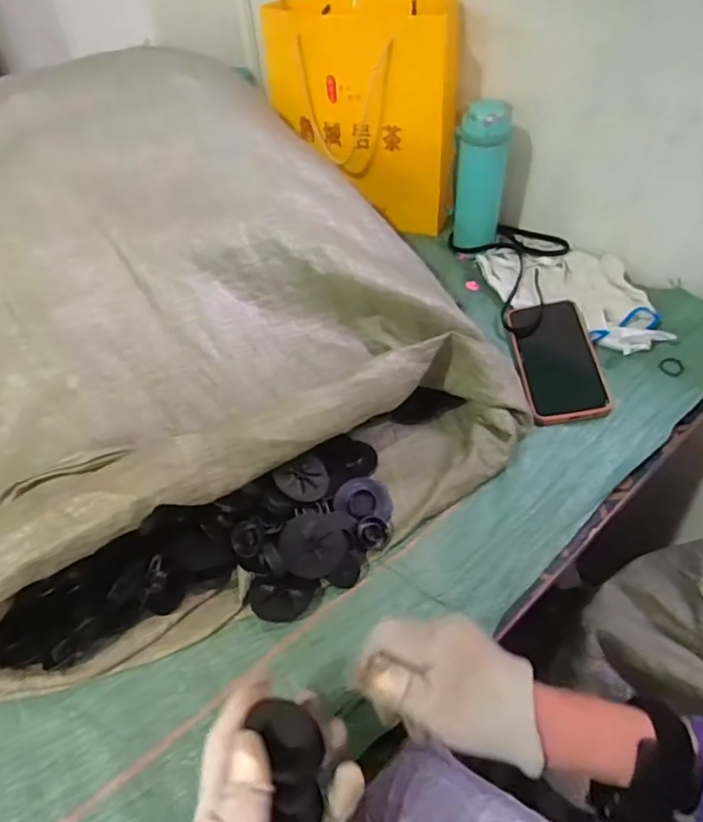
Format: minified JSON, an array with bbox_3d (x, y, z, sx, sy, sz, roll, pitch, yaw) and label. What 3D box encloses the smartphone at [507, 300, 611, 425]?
[{"bbox_3d":[0.219,-0.057,0.614,0.078,0.014,0.164,-9,51,8],"label":"smartphone"}]

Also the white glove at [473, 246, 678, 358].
[{"bbox_3d":[0.259,-0.147,0.679,0.237,0.024,0.128,31,56,29],"label":"white glove"}]

